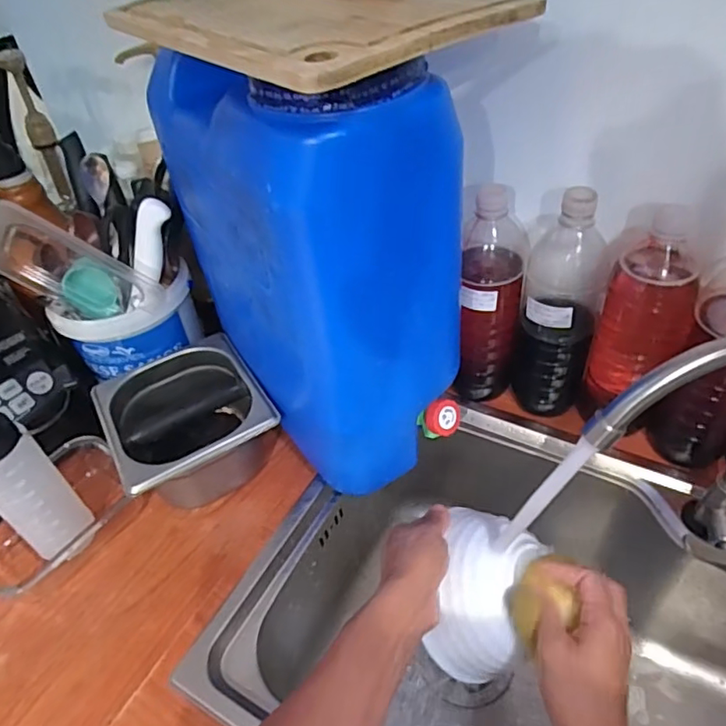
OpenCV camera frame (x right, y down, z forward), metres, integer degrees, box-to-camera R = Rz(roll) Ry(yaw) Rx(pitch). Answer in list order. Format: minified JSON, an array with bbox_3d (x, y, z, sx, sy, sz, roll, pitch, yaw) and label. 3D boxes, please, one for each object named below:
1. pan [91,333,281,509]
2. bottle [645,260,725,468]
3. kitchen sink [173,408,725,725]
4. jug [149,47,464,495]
[{"bbox_3d":[-0.191,0.071,0.639,0.157,0.107,0.177,-27,47,-19],"label":"pan"},{"bbox_3d":[0.342,-0.010,0.540,0.077,0.254,0.073,23,51,27],"label":"bottle"},{"bbox_3d":[0.185,0.291,0.577,0.546,0.207,0.412,19,50,25],"label":"kitchen sink"},{"bbox_3d":[-0.051,-0.098,0.557,0.161,0.366,0.285,-28,48,-20],"label":"jug"}]

